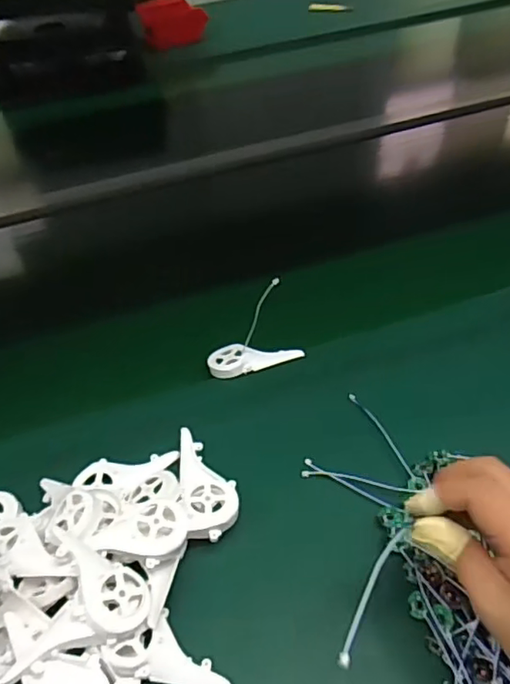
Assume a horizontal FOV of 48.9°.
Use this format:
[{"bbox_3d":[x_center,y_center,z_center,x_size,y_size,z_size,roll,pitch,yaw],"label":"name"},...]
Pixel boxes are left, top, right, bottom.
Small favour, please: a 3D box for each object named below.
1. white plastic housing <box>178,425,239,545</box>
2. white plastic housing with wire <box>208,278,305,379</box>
[{"bbox_3d":[-0.039,0.113,0.463,0.046,0.020,0.101,-8,47,-1],"label":"white plastic housing"},{"bbox_3d":[-0.003,-0.007,0.552,0.088,0.068,0.050,-23,49,-16],"label":"white plastic housing with wire"}]

